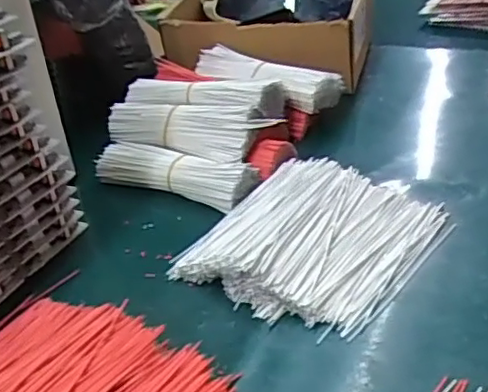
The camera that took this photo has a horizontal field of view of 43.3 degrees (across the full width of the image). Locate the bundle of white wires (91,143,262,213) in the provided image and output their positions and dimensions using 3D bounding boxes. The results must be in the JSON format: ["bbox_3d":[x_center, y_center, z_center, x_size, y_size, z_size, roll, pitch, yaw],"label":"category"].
[{"bbox_3d":[-0.061,-0.019,0.534,0.149,0.034,0.036,10,35,26],"label":"bundle of white wires"}]

